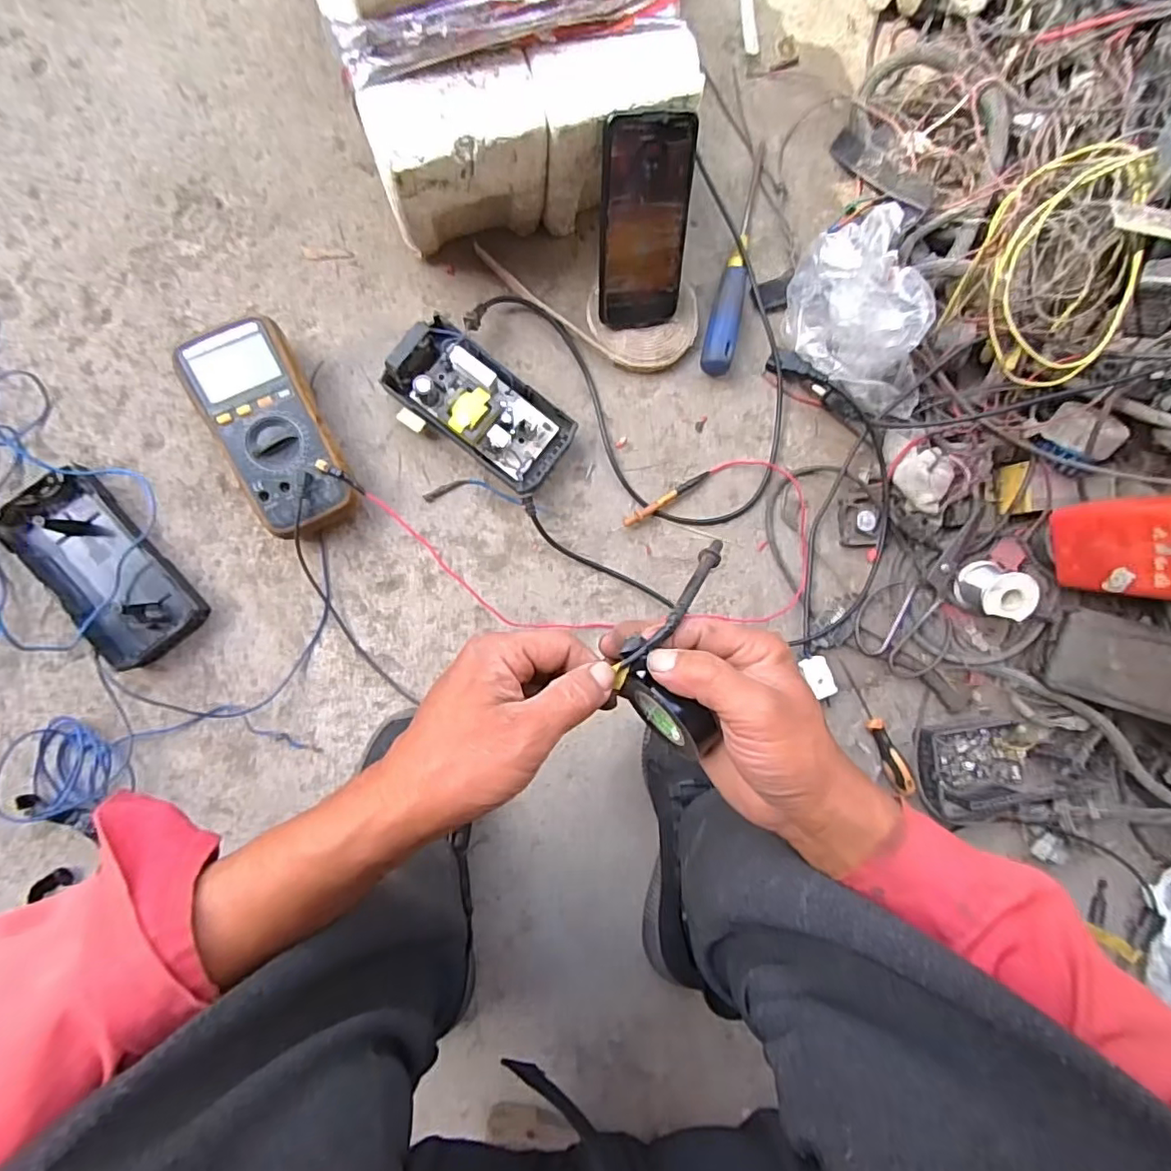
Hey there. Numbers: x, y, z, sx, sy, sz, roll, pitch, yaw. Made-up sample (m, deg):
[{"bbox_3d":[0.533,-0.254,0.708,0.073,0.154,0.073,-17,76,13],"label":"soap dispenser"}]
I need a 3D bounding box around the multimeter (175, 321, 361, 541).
[{"bbox_3d":[-0.271,-0.134,0.511,0.088,0.050,0.180,-26,94,-6],"label":"multimeter"}]

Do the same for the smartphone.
[{"bbox_3d":[0.052,-0.306,0.503,0.077,0.165,0.008,-12,51,-10],"label":"smartphone"}]

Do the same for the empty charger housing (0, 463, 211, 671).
[{"bbox_3d":[-0.413,-0.014,0.498,0.089,0.032,0.166,-36,95,-8],"label":"empty charger housing"}]

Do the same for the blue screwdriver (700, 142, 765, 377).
[{"bbox_3d":[0.155,-0.327,0.582,0.032,0.031,0.233,16,87,-9],"label":"blue screwdriver"}]

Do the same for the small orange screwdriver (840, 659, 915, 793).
[{"bbox_3d":[0.304,0.146,0.598,0.024,0.022,0.145,-21,93,-9],"label":"small orange screwdriver"}]

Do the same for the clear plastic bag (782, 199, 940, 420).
[{"bbox_3d":[0.268,-0.246,0.563,0.085,0.106,0.175,-36,95,-8],"label":"clear plastic bag"}]

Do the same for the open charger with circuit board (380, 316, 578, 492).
[{"bbox_3d":[-0.094,-0.164,0.533,0.166,0.053,0.089,38,84,-7],"label":"open charger with circuit board"}]

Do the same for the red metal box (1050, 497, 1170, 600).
[{"bbox_3d":[0.526,-0.035,0.540,0.070,0.128,0.094,-9,94,-6],"label":"red metal box"}]

